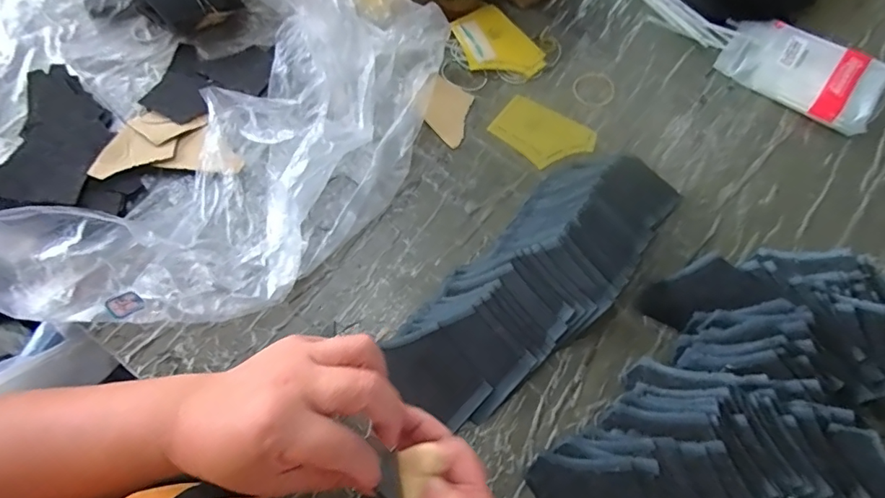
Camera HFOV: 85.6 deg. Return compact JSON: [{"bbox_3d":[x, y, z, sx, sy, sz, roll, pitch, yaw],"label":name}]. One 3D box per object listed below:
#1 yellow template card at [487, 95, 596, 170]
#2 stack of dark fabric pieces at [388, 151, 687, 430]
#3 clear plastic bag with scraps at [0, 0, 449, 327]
[{"bbox_3d":[0.110,-0.126,0.527,0.102,0.006,0.069,34,70,13],"label":"yellow template card"},{"bbox_3d":[0.095,0.016,0.436,0.122,0.041,0.342,41,72,16],"label":"stack of dark fabric pieces"},{"bbox_3d":[-0.290,-0.155,0.435,0.518,0.185,0.410,15,67,6],"label":"clear plastic bag with scraps"}]

